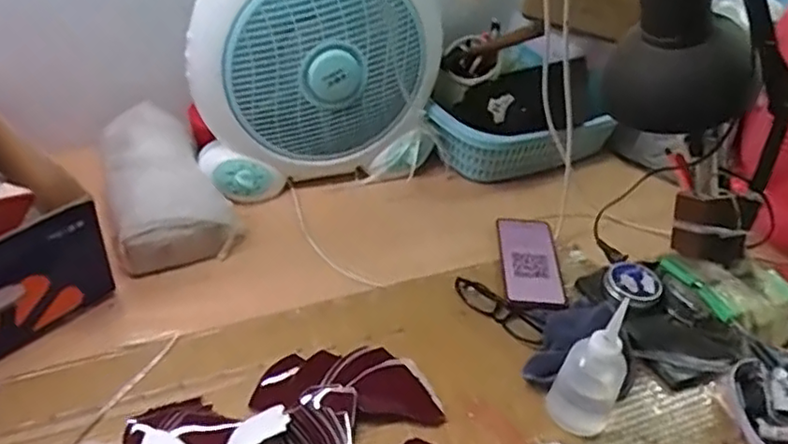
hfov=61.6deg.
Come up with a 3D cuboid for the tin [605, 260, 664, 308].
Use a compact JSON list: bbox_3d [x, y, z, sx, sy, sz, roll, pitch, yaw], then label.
[{"bbox_3d":[0.304,0.075,0.837,0.067,0.017,0.070,-1,46,1],"label":"tin"}]

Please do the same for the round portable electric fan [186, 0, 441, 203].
[{"bbox_3d":[-0.098,-0.219,0.892,0.326,0.359,0.110,-13,44,-23],"label":"round portable electric fan"}]

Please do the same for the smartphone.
[{"bbox_3d":[0.181,0.052,0.881,0.076,0.015,0.154,6,40,-2],"label":"smartphone"}]

